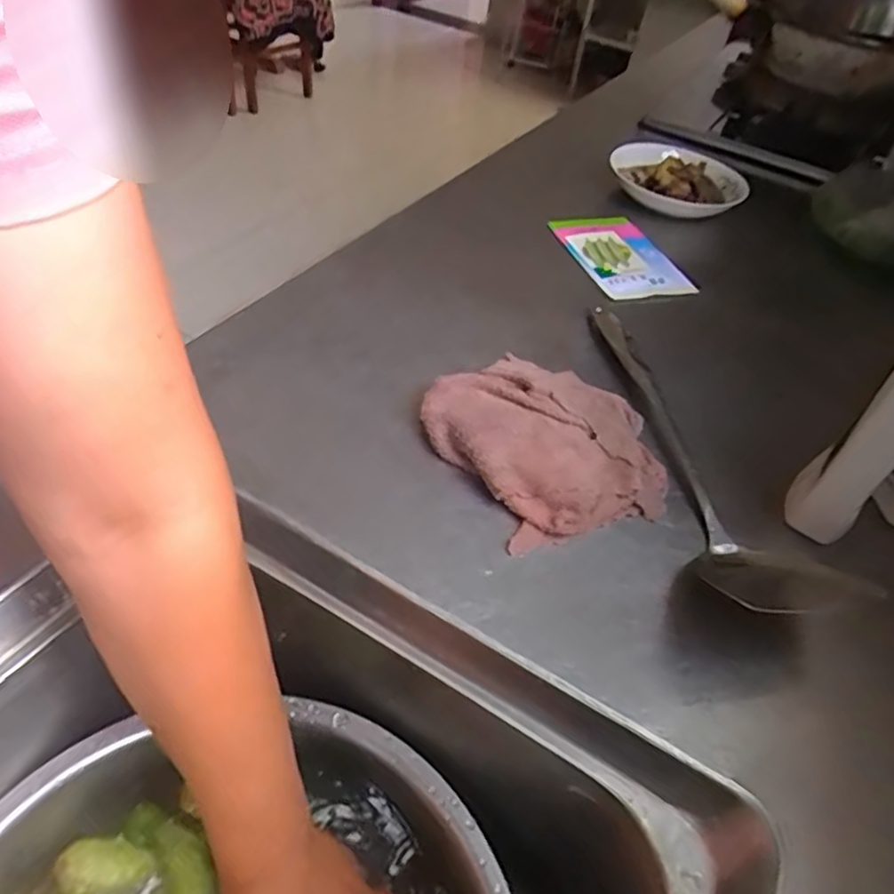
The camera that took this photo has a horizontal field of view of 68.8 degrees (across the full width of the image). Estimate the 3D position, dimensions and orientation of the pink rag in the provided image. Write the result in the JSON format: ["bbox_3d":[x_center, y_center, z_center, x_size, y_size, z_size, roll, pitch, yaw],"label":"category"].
[{"bbox_3d":[0.074,-0.008,0.481,0.152,0.037,0.156,-17,51,-22],"label":"pink rag"}]

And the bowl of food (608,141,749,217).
[{"bbox_3d":[0.283,-0.346,0.829,0.150,0.042,0.162,4,46,-4],"label":"bowl of food"}]

